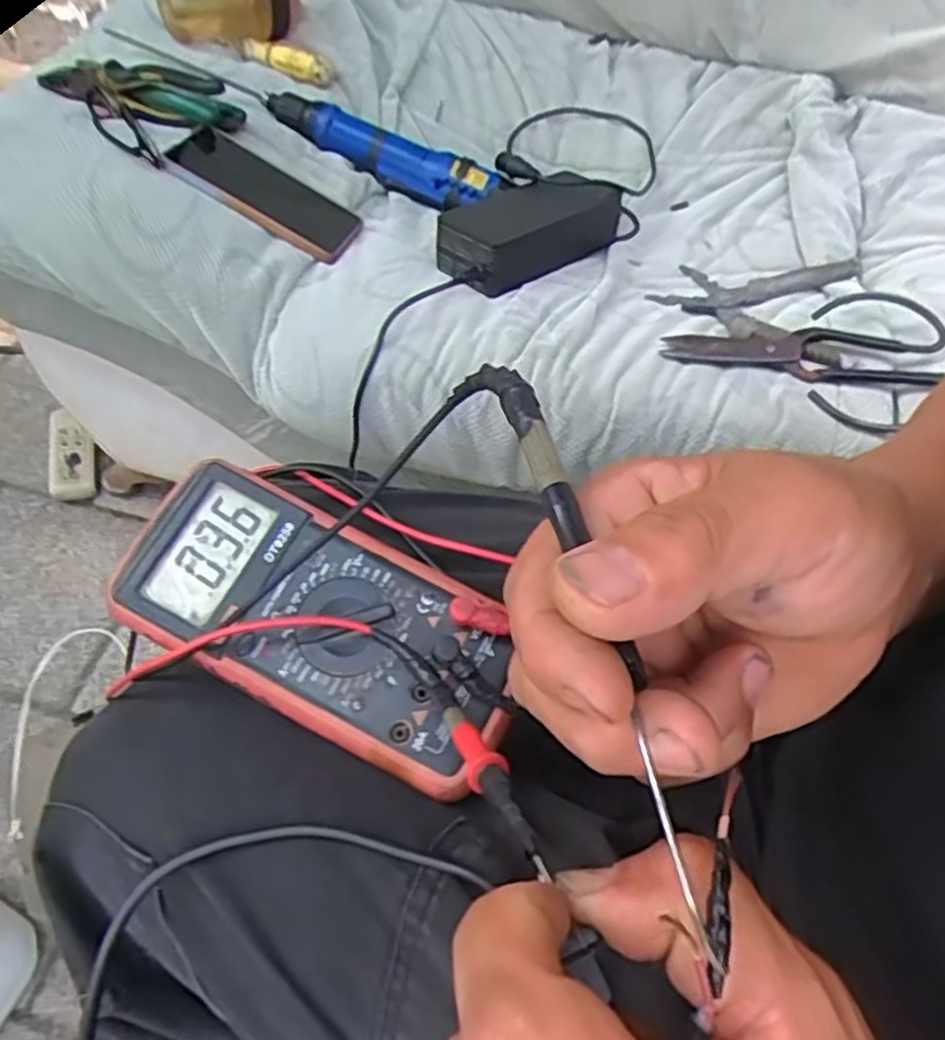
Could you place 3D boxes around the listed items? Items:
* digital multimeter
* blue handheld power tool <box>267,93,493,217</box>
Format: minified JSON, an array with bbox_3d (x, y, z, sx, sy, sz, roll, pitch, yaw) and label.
[{"bbox_3d":[-0.066,0.042,0.346,0.182,0.040,0.087,23,58,12],"label":"digital multimeter"},{"bbox_3d":[-0.088,-0.347,0.731,0.225,0.050,0.040,19,53,-13],"label":"blue handheld power tool"}]

